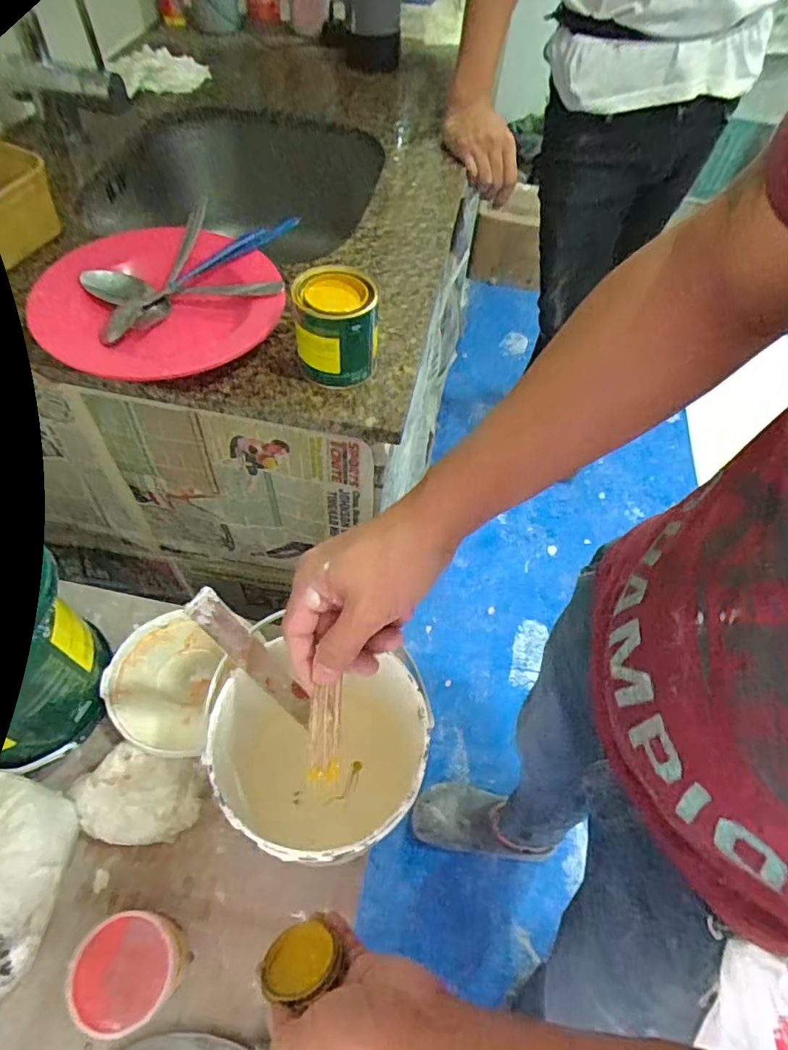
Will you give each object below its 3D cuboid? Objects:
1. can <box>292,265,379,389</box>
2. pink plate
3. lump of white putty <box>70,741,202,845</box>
[{"bbox_3d":[-0.051,-0.173,0.492,0.068,0.081,0.067,2,56,-3],"label":"can"},{"bbox_3d":[-0.217,-0.207,0.523,0.215,0.029,0.205,2,56,-3],"label":"pink plate"},{"bbox_3d":[-0.260,0.274,0.563,0.128,0.039,0.084,11,56,2],"label":"lump of white putty"}]

